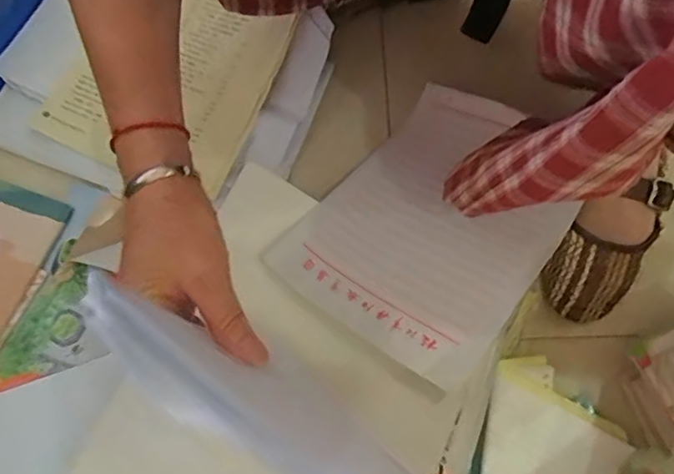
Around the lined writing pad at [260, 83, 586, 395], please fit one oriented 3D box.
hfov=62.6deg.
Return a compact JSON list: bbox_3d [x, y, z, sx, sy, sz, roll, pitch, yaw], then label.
[{"bbox_3d":[0.088,-0.019,0.485,0.187,0.020,0.248,32,68,26],"label":"lined writing pad"}]

